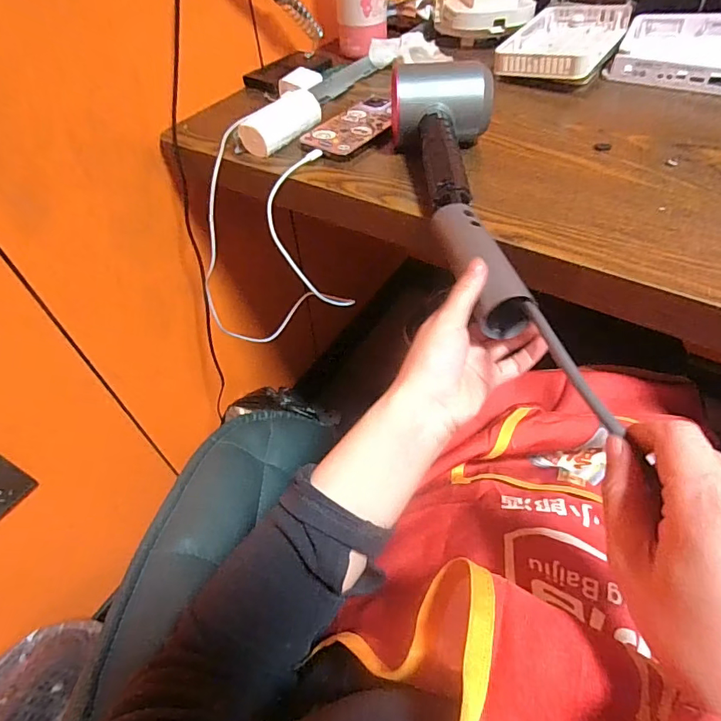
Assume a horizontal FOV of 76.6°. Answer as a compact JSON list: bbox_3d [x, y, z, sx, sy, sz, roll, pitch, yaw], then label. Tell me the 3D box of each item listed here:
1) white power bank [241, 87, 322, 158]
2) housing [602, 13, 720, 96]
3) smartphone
[{"bbox_3d":[-0.087,-0.269,0.512,0.044,0.029,0.109,26,56,23],"label":"white power bank"},{"bbox_3d":[0.426,-0.389,0.575,0.182,0.048,0.132,25,56,23],"label":"housing"},{"bbox_3d":[-0.002,-0.266,0.523,0.068,0.012,0.133,29,58,25],"label":"smartphone"}]

